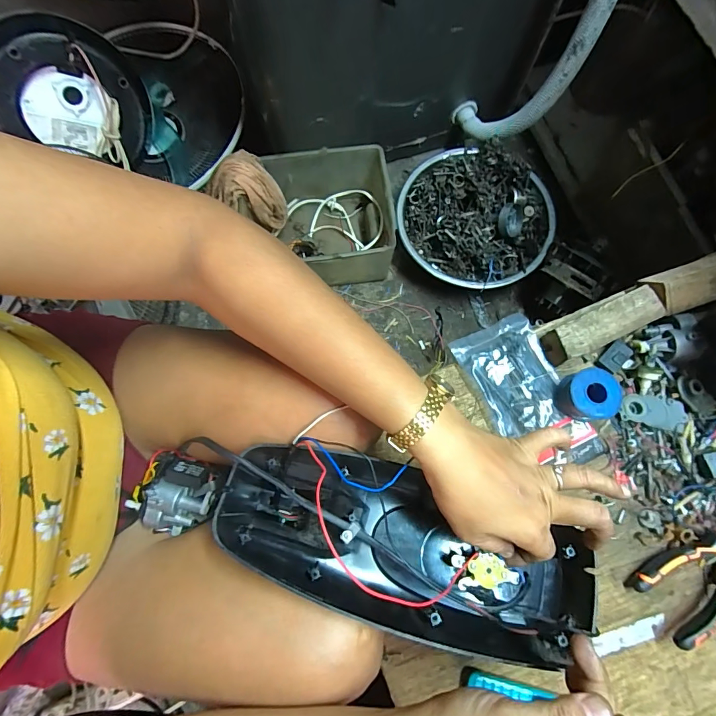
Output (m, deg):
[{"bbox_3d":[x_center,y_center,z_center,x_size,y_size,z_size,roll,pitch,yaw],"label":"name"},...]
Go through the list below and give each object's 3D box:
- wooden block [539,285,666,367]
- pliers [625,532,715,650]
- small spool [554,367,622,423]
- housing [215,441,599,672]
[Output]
[{"bbox_3d":[0.271,-0.034,0.448,0.124,0.029,0.040,-24,78,-5],"label":"wooden block"},{"bbox_3d":[0.344,0.203,0.393,0.148,0.028,0.063,-35,79,-7],"label":"pliers"},{"bbox_3d":[0.247,0.041,0.433,0.063,0.028,0.053,-10,77,-2],"label":"small spool"},{"bbox_3d":[0.036,0.153,0.331,0.296,0.063,0.110,21,78,1],"label":"housing"}]

